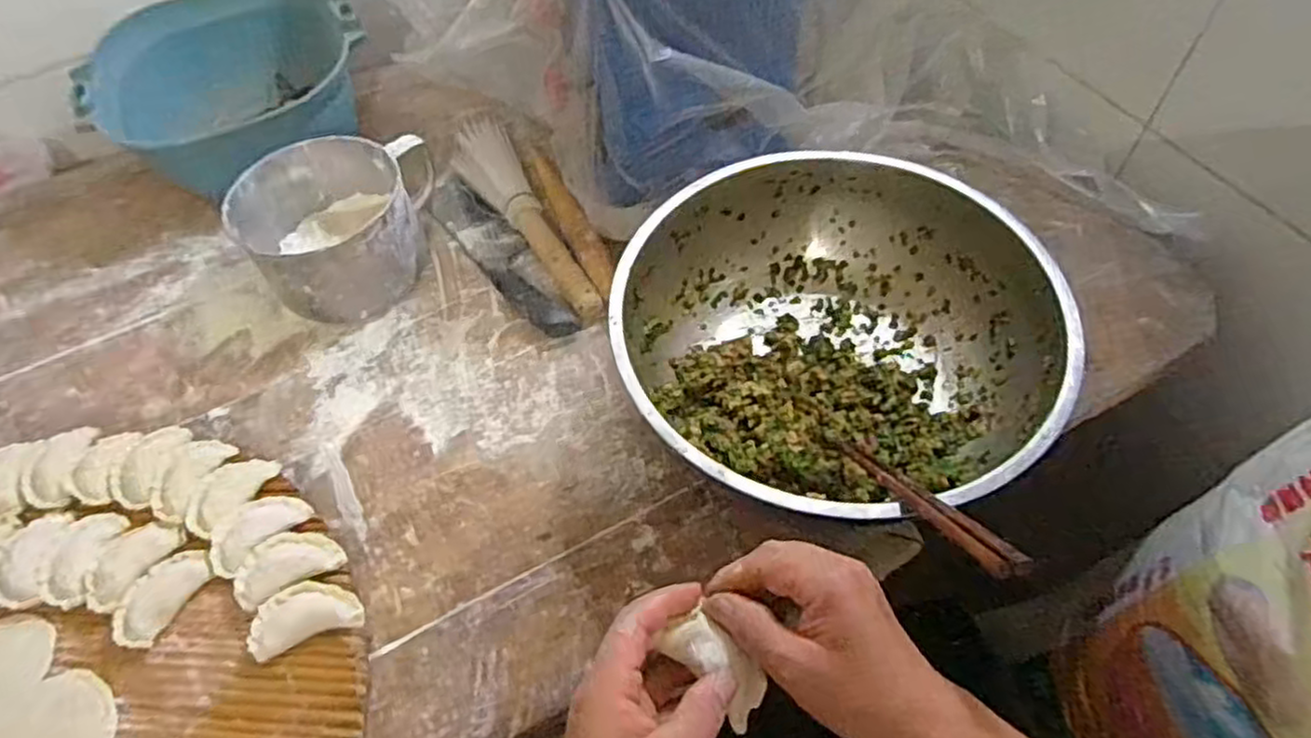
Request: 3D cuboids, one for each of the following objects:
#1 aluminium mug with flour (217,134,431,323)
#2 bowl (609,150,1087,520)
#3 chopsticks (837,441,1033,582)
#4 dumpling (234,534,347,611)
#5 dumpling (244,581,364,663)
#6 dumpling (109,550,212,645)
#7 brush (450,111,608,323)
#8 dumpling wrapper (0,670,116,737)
[{"bbox_3d":[-0.284,-0.121,0.656,0.149,0.097,0.144,-7,54,-3],"label":"aluminium mug with flour"},{"bbox_3d":[0.129,-0.020,0.548,0.297,0.106,0.291,-1,53,2],"label":"bowl"},{"bbox_3d":[0.145,0.072,0.414,0.016,0.008,0.200,-13,13,-7],"label":"chopsticks"},{"bbox_3d":[-0.253,0.133,0.504,0.067,0.016,0.039,-32,58,-19],"label":"dumpling"},{"bbox_3d":[-0.235,0.163,0.491,0.068,0.023,0.038,-22,56,-13],"label":"dumpling"},{"bbox_3d":[-0.337,0.154,0.502,0.036,0.014,0.067,24,58,19],"label":"dumpling"},{"bbox_3d":[-0.128,-0.142,0.689,0.058,0.050,0.265,-23,56,-14],"label":"brush"},{"bbox_3d":[-0.375,0.225,0.454,0.073,0.004,0.071,-19,55,-11],"label":"dumpling wrapper"}]

